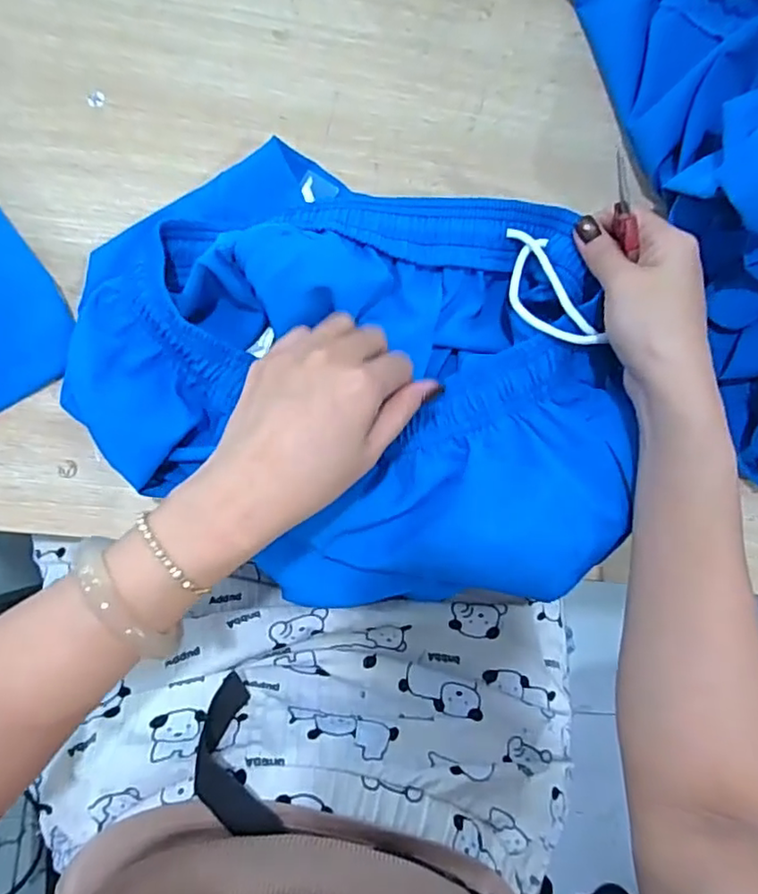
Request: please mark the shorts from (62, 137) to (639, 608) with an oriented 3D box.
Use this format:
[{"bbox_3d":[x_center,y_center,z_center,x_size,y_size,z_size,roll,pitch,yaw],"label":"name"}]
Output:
[{"bbox_3d":[-0.019,-0.046,0.372,0.353,0.066,0.272,18,83,-3],"label":"shorts"}]

